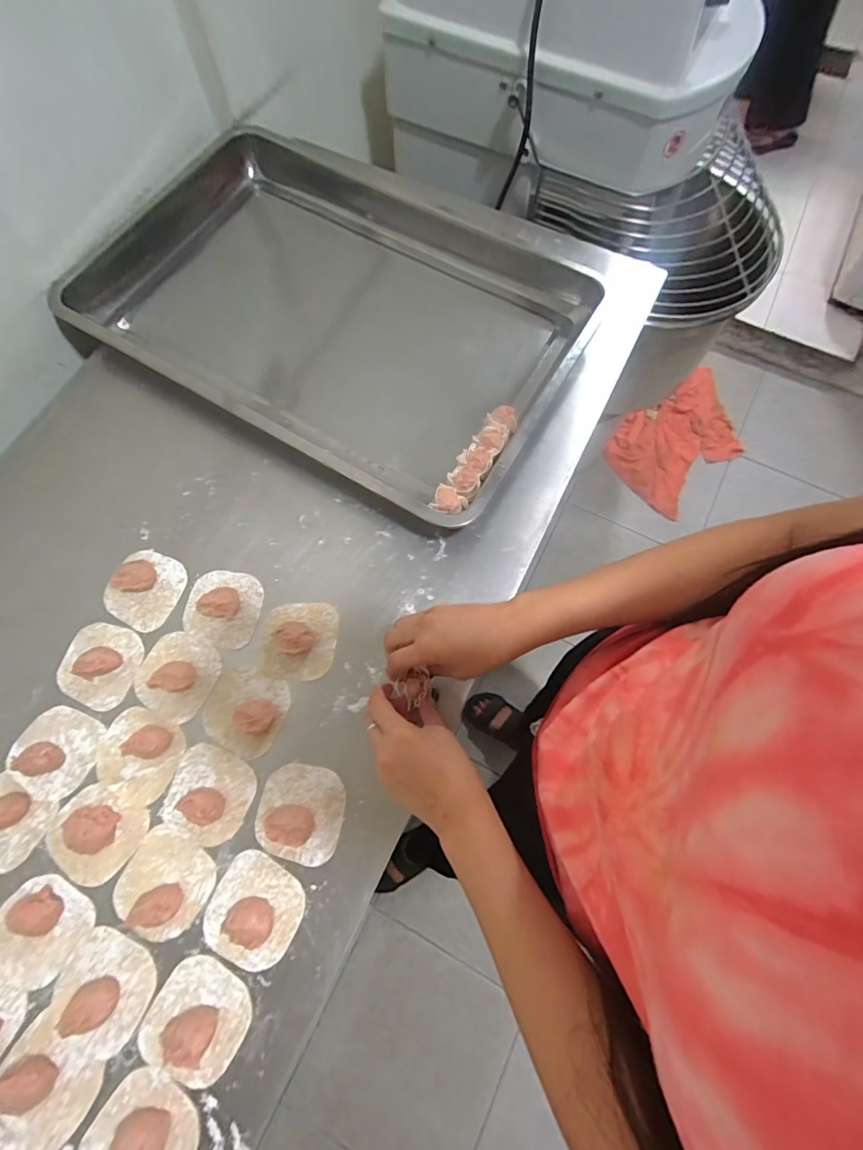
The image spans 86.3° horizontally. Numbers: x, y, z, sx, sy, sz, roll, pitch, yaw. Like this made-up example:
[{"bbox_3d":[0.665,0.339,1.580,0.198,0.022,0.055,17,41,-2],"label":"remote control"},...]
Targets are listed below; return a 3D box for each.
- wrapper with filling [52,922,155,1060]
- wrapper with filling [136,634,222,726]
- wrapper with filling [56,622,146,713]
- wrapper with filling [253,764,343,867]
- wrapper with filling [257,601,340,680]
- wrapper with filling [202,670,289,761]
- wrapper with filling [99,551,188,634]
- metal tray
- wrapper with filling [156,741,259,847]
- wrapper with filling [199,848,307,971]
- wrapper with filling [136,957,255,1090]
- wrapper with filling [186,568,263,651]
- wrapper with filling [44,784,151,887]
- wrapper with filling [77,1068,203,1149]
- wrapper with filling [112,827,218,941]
[{"bbox_3d":[-0.272,0.341,0.376,0.077,0.016,0.072,31,75,11],"label":"wrapper with filling"},{"bbox_3d":[-0.254,0.097,0.454,0.075,0.022,0.078,22,73,8],"label":"wrapper with filling"},{"bbox_3d":[-0.337,0.087,0.458,0.078,0.025,0.078,17,72,7],"label":"wrapper with filling"},{"bbox_3d":[-0.120,0.214,0.413,0.077,0.024,0.077,10,72,5],"label":"wrapper with filling"},{"bbox_3d":[-0.137,0.064,0.463,0.076,0.021,0.075,1,71,1],"label":"wrapper with filling"},{"bbox_3d":[-0.183,0.130,0.442,0.078,0.022,0.074,17,72,7],"label":"wrapper with filling"},{"bbox_3d":[-0.303,0.012,0.481,0.074,0.023,0.078,21,73,8],"label":"wrapper with filling"},{"bbox_3d":[-0.132,-0.345,0.585,0.624,0.057,0.417,27,74,10],"label":"metal tray"},{"bbox_3d":[-0.207,0.201,0.419,0.076,0.026,0.076,0,71,1],"label":"wrapper with filling"},{"bbox_3d":[-0.155,0.290,0.394,0.078,0.019,0.078,27,74,10],"label":"wrapper with filling"},{"bbox_3d":[-0.191,0.361,0.367,0.078,0.022,0.076,23,73,9],"label":"wrapper with filling"},{"bbox_3d":[-0.218,0.031,0.473,0.075,0.020,0.076,0,71,1],"label":"wrapper with filling"},{"bbox_3d":[-0.306,0.234,0.412,0.079,0.019,0.071,23,73,9],"label":"wrapper with filling"},{"bbox_3d":[-0.222,0.430,0.344,0.077,0.024,0.078,32,75,11],"label":"wrapper with filling"},{"bbox_3d":[-0.237,0.271,0.400,0.077,0.023,0.075,0,71,1],"label":"wrapper with filling"}]

